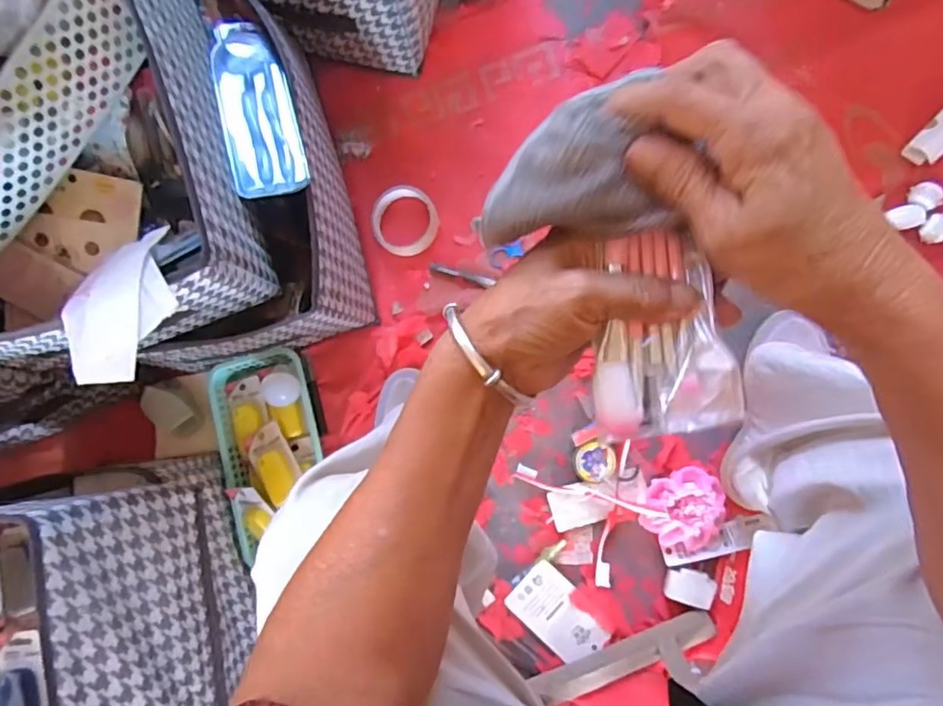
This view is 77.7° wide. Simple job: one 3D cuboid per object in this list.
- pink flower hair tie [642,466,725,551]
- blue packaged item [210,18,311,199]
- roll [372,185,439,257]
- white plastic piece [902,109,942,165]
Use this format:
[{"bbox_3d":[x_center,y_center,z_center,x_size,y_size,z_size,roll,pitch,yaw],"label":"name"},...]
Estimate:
[{"bbox_3d":[0.254,0.185,0.700,0.086,0.024,0.097,31,91,9],"label":"pink flower hair tie"},{"bbox_3d":[-0.234,-0.273,0.631,0.072,0.032,0.238,-21,70,6],"label":"blue packaged item"},{"bbox_3d":[-0.089,-0.176,0.782,0.088,0.019,0.087,-1,86,8],"label":"roll"},{"bbox_3d":[0.556,-0.259,0.692,0.038,0.025,0.081,44,93,9],"label":"white plastic piece"}]

